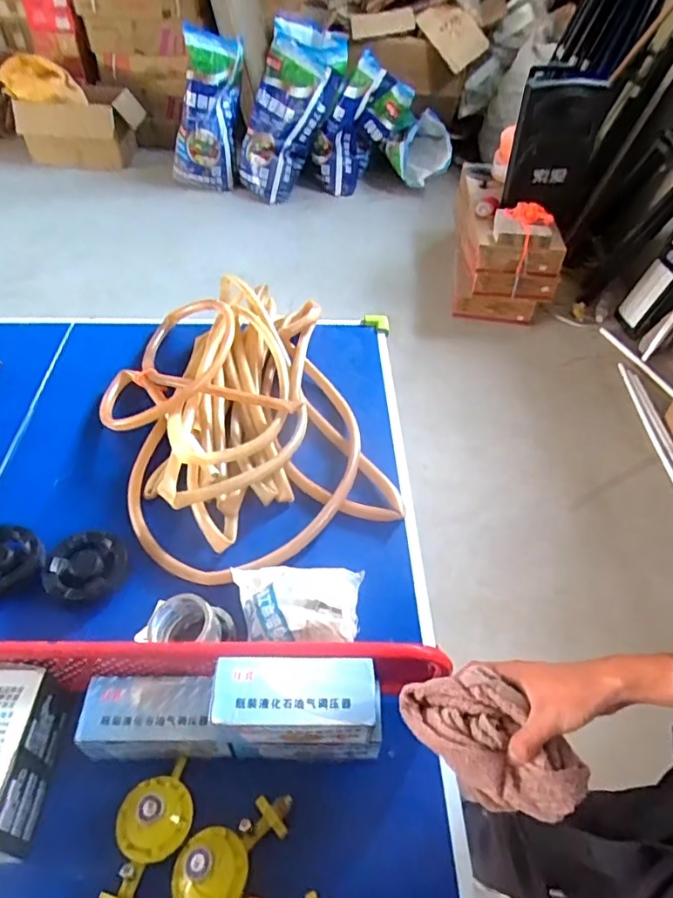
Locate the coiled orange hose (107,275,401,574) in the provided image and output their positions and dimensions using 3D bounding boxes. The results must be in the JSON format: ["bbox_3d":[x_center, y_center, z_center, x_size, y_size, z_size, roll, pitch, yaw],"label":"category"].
[{"bbox_3d":[-0.207,-0.097,1.083,0.480,0.112,0.720,-14,49,-10],"label":"coiled orange hose"}]

